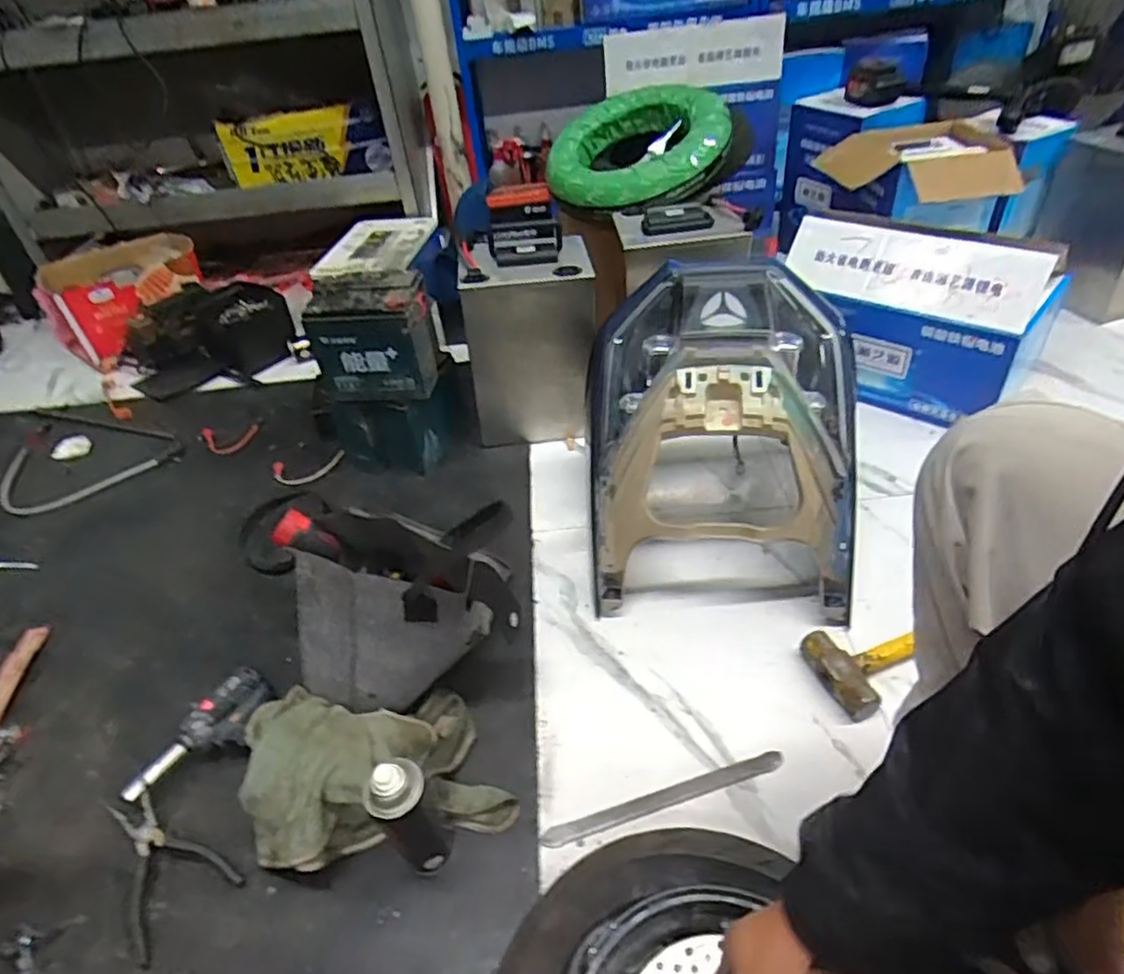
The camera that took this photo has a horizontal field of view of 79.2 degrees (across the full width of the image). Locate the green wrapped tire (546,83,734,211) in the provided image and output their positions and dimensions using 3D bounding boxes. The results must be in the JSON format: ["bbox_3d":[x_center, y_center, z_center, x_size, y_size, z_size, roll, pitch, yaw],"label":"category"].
[{"bbox_3d":[0.162,-0.725,1.460,0.347,0.086,0.386,26,67,28],"label":"green wrapped tire"}]

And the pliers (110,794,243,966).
[{"bbox_3d":[-0.457,0.419,0.768,0.115,0.031,0.176,-35,49,-30],"label":"pliers"}]

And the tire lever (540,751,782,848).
[{"bbox_3d":[0.119,0.362,0.790,0.290,0.015,0.022,-14,42,-10],"label":"tire lever"}]

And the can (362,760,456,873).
[{"bbox_3d":[-0.157,0.338,0.703,0.063,0.181,0.060,-34,49,-29],"label":"can"}]

